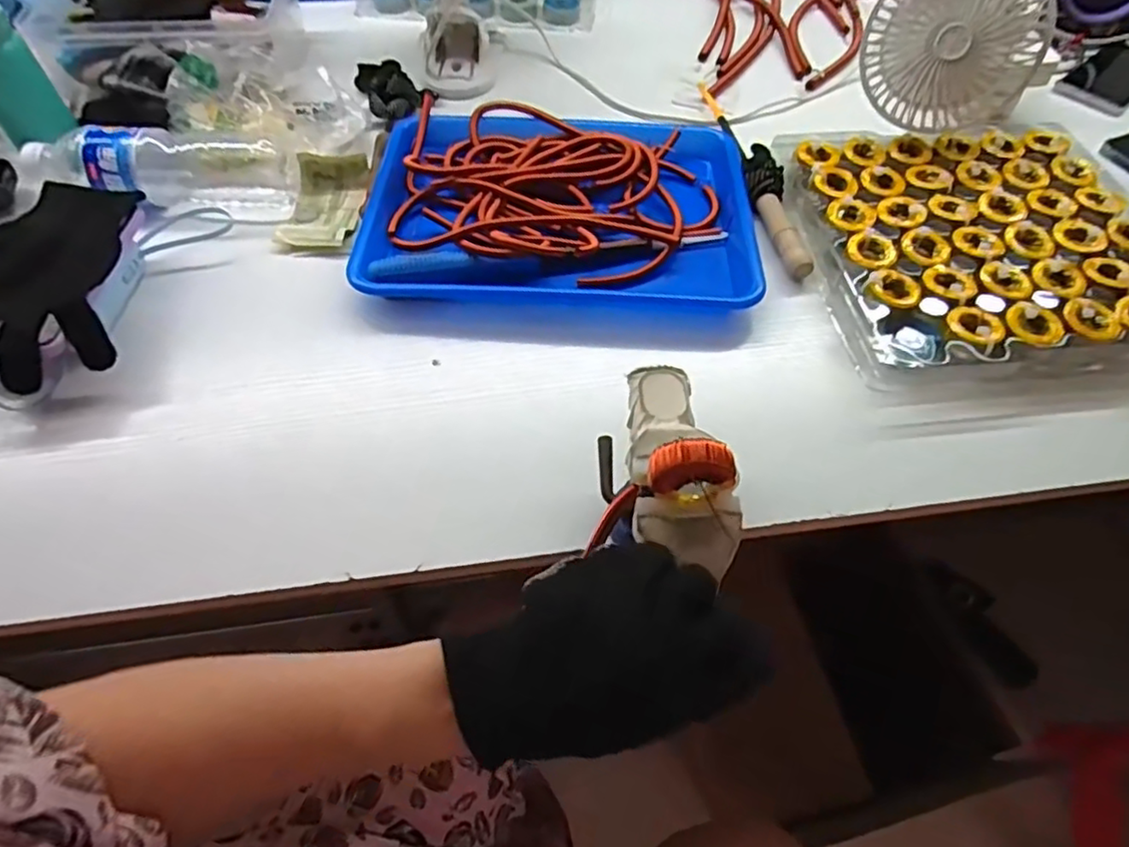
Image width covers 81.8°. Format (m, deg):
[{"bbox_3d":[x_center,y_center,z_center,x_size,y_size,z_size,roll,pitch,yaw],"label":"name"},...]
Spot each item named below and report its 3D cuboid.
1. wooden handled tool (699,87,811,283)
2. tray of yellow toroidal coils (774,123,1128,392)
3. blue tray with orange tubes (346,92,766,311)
[{"bbox_3d":[0.180,-0.247,0.624,0.033,0.027,0.293,-5,56,-3],"label":"wooden handled tool"},{"bbox_3d":[0.354,-0.154,0.556,0.292,0.036,0.294,-3,55,-2],"label":"tray of yellow toroidal coils"},{"bbox_3d":[-0.001,-0.203,0.592,0.332,0.035,0.256,3,55,2],"label":"blue tray with orange tubes"}]

